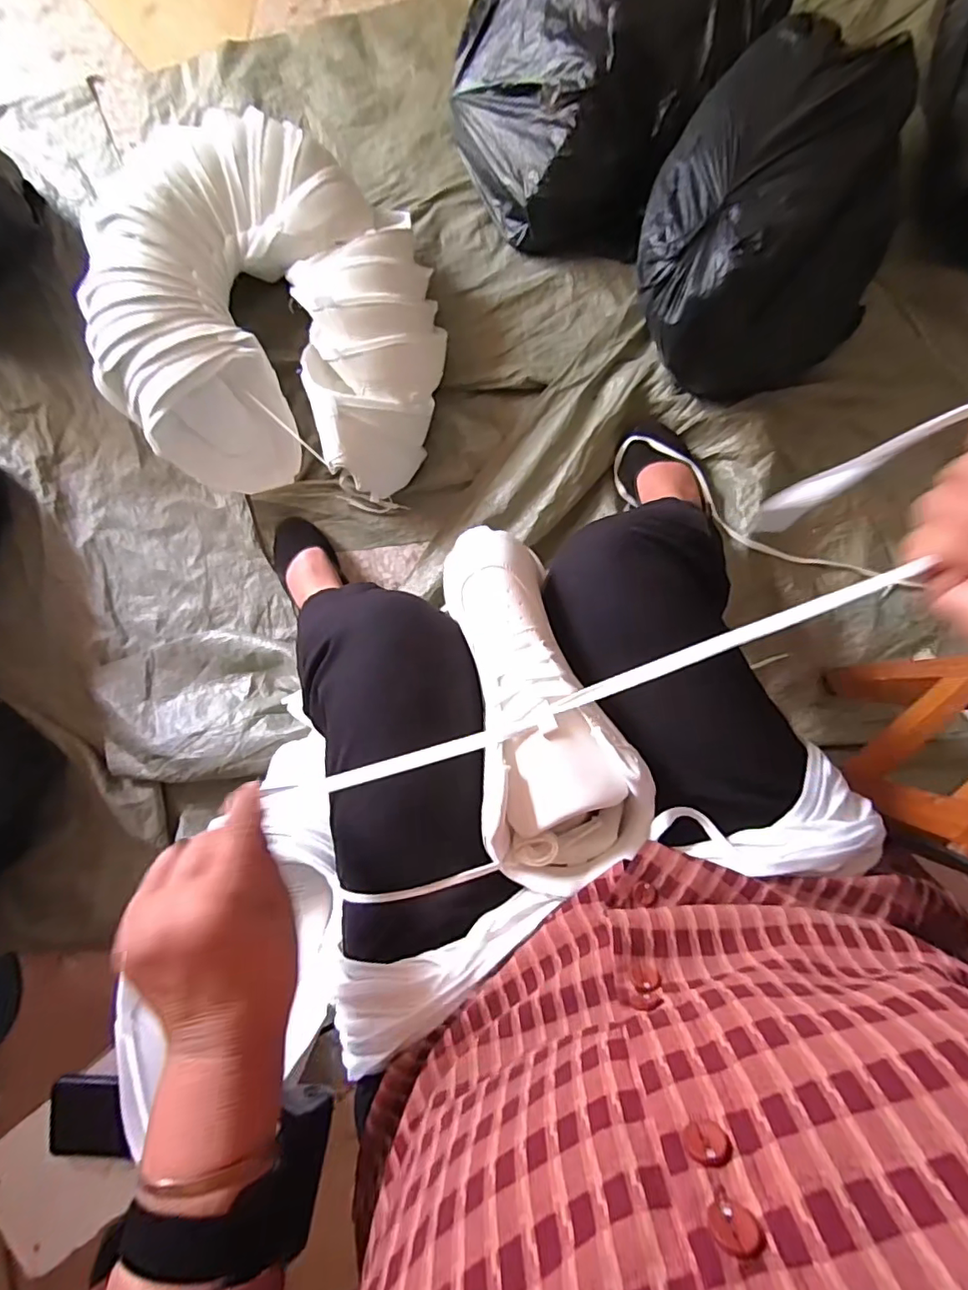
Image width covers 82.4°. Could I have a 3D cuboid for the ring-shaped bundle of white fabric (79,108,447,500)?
[{"bbox_3d":[-0.296,-0.459,0.785,0.464,0.170,0.453,0,85,4],"label":"ring-shaped bundle of white fabric"}]

